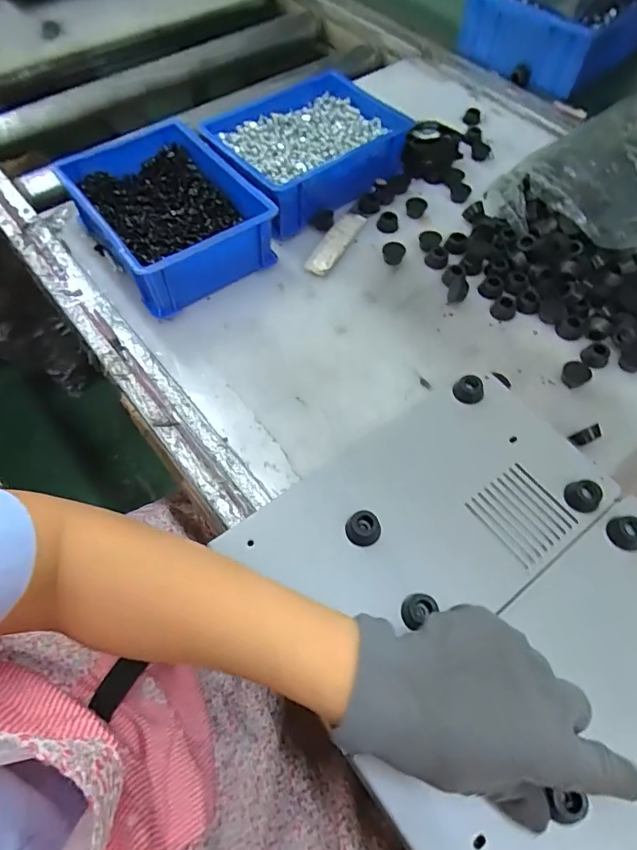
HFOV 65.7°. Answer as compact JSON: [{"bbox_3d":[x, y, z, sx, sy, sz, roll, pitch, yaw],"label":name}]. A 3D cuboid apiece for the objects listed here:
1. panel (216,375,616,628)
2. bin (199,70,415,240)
[{"bbox_3d":[0.084,0.064,0.364,0.254,0.021,0.150,-31,64,-17],"label":"panel"},{"bbox_3d":[-0.015,-0.310,0.559,0.206,0.061,0.156,-37,66,-20],"label":"bin"}]

